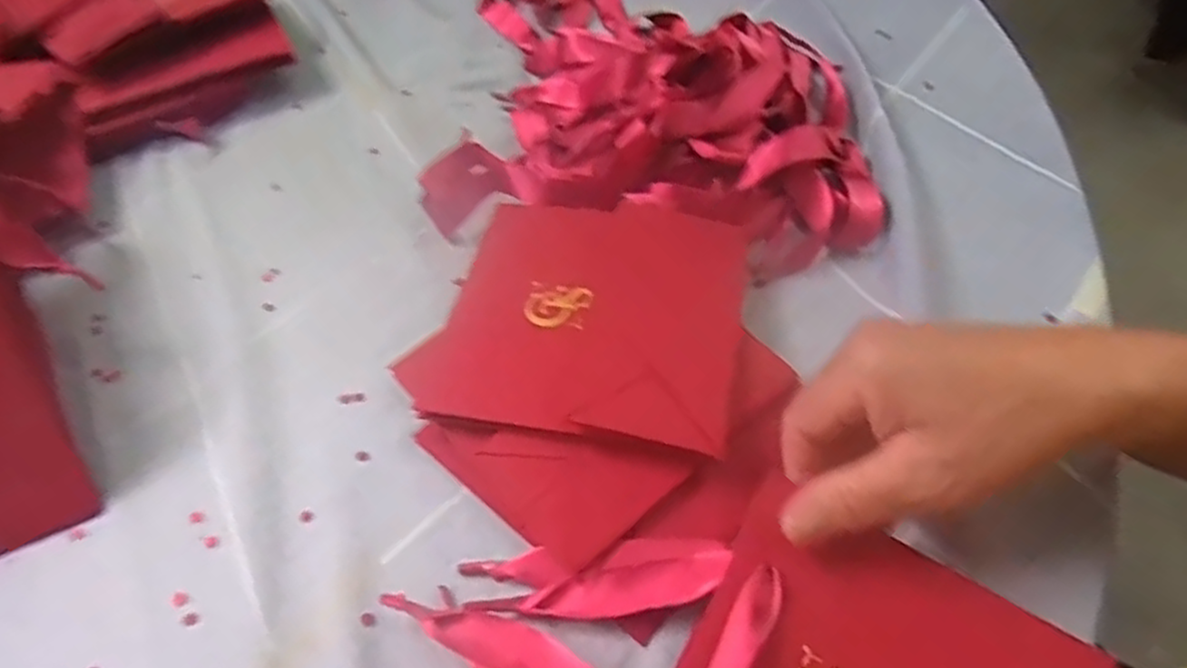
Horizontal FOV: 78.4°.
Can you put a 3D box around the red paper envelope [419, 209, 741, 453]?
[{"bbox_3d":[0.000,-0.011,0.354,0.137,0.009,0.138,7,52,9],"label":"red paper envelope"}]

